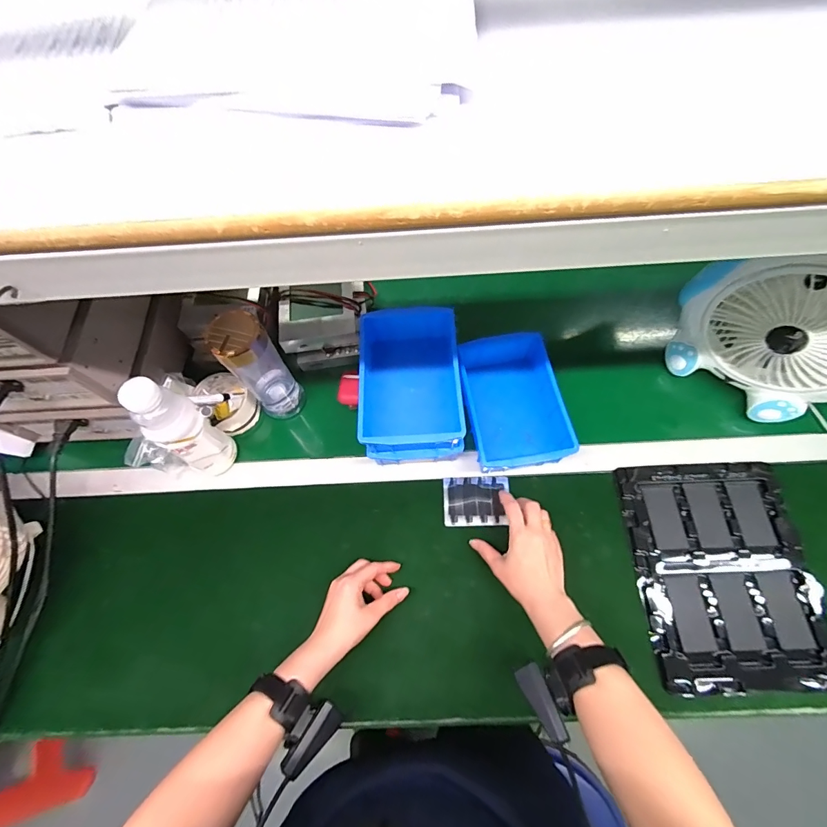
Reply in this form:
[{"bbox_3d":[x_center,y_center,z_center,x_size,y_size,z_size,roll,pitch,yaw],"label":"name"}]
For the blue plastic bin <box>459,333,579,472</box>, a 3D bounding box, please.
[{"bbox_3d":[0.143,-0.019,0.612,0.136,0.064,0.211,-9,68,-1],"label":"blue plastic bin"}]

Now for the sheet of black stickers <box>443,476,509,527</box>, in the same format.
[{"bbox_3d":[0.092,0.128,0.595,0.093,0.006,0.071,-1,68,2],"label":"sheet of black stickers"}]

